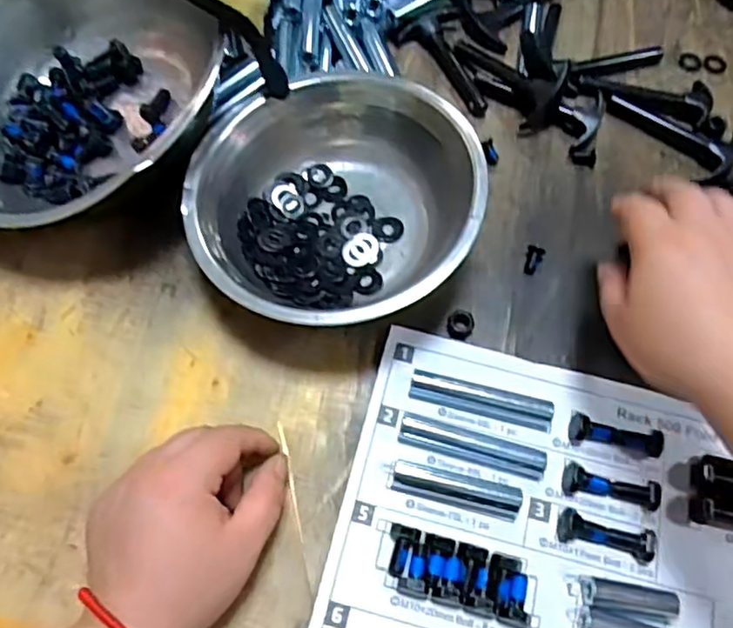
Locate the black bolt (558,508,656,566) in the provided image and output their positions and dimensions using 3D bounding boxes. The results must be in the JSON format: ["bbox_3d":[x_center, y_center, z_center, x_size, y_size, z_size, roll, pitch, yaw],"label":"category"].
[{"bbox_3d":[0.138,0.126,0.357,0.054,0.013,0.018,16,66,3],"label":"black bolt"}]

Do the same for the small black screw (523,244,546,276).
[{"bbox_3d":[0.117,-0.039,0.436,0.012,0.007,0.023,17,66,4],"label":"small black screw"}]

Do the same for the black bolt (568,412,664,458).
[{"bbox_3d":[0.151,0.074,0.380,0.054,0.017,0.017,14,66,2],"label":"black bolt"}]

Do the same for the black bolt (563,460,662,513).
[{"bbox_3d":[0.145,0.103,0.372,0.054,0.017,0.017,13,66,2],"label":"black bolt"}]

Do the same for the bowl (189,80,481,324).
[{"bbox_3d":[-0.024,-0.067,0.411,0.183,0.063,0.168,2,66,-3],"label":"bowl"}]

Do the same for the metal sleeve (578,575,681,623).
[{"bbox_3d":[0.145,0.156,0.344,0.052,0.014,0.017,11,66,1],"label":"metal sleeve"}]

